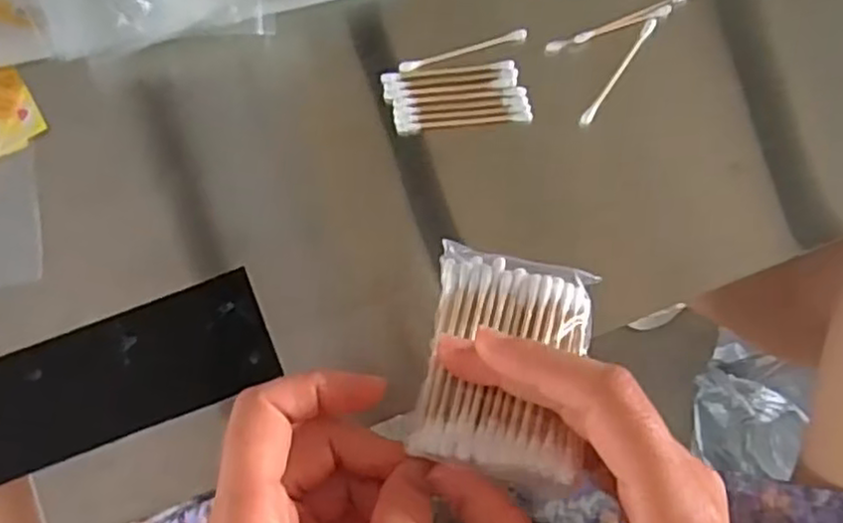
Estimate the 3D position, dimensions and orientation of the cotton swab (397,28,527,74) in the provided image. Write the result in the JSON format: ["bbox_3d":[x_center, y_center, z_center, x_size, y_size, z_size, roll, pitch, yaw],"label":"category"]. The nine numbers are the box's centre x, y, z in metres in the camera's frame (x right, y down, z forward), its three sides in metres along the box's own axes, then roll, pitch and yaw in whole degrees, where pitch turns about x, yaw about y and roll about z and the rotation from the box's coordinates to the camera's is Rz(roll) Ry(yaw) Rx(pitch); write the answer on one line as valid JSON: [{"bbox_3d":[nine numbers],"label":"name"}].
[{"bbox_3d":[0.023,-0.112,0.381,0.070,0.006,0.008,-19,82,-1],"label":"cotton swab"}]

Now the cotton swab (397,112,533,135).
[{"bbox_3d":[0.023,-0.073,0.379,0.072,0.005,0.006,-5,83,1],"label":"cotton swab"}]

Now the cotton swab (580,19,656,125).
[{"bbox_3d":[0.106,-0.103,0.382,0.006,0.004,0.070,35,85,6],"label":"cotton swab"}]

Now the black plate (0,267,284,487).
[{"bbox_3d":[-0.164,0.063,0.359,0.175,0.004,0.061,-20,84,-3],"label":"black plate"}]

